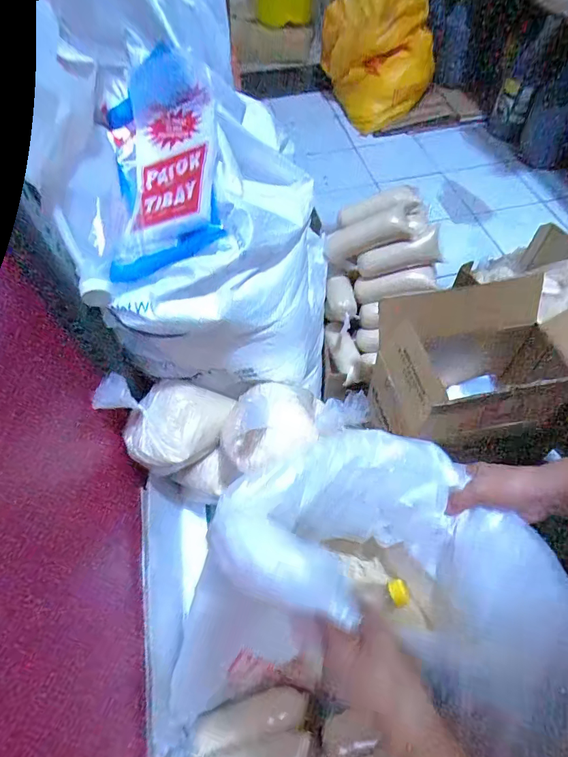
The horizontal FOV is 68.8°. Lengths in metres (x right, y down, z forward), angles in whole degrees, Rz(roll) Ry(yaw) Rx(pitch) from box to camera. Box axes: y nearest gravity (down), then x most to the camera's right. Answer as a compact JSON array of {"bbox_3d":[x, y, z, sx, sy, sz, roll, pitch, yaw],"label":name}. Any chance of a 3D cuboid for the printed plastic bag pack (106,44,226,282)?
[{"bbox_3d":[-0.133,-0.227,0.446,0.125,0.067,0.243,-7,76,-2],"label":"printed plastic bag pack"}]

